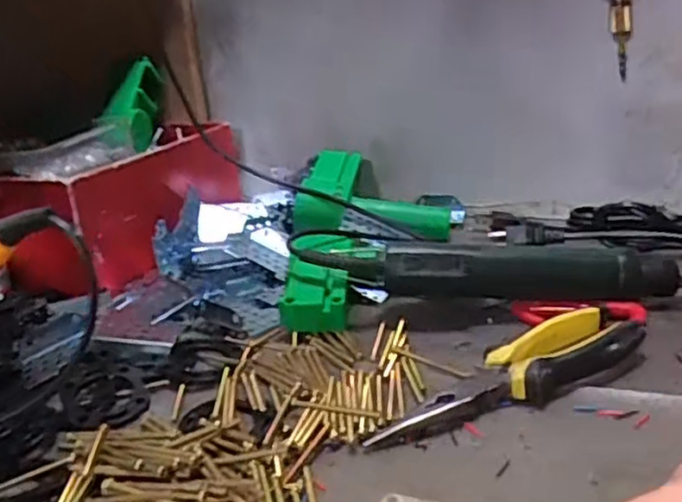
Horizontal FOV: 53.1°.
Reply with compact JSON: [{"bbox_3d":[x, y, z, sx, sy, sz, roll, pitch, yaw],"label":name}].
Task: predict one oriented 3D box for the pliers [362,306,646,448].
[{"bbox_3d":[0.104,0.072,0.400,0.188,0.022,0.043,-17,24,-31],"label":"pliers"}]

